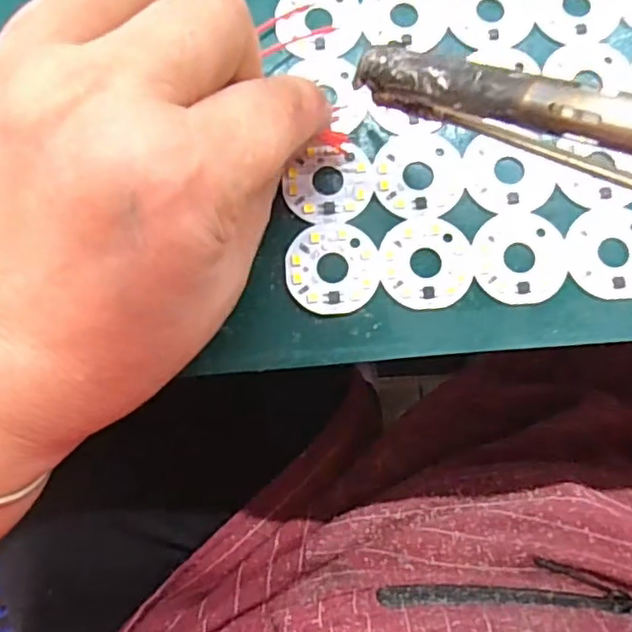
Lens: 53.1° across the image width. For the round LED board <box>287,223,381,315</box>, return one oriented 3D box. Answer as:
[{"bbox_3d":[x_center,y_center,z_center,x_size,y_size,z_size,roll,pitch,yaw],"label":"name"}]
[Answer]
[{"bbox_3d":[0.005,-0.016,0.208,0.030,0.004,0.030,0,78,1],"label":"round LED board"}]

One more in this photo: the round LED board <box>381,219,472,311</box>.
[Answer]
[{"bbox_3d":[0.036,-0.018,0.207,0.030,0.004,0.030,0,78,1],"label":"round LED board"}]

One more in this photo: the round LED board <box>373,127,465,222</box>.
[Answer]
[{"bbox_3d":[0.035,-0.049,0.213,0.030,0.004,0.032,0,78,1],"label":"round LED board"}]

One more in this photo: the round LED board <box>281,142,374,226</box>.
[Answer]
[{"bbox_3d":[0.005,-0.045,0.214,0.029,0.004,0.028,0,78,1],"label":"round LED board"}]

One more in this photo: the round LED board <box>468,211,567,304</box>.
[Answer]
[{"bbox_3d":[0.067,-0.020,0.207,0.030,0.004,0.031,-3,78,1],"label":"round LED board"}]

